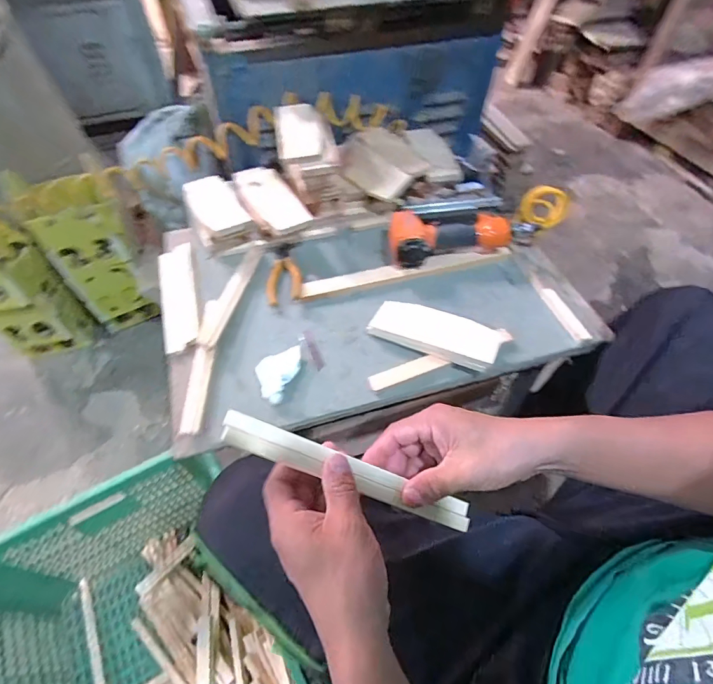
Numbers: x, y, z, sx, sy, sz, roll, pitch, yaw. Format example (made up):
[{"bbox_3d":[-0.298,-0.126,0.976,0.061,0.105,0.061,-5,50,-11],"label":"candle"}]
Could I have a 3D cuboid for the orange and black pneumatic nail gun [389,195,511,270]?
[{"bbox_3d":[0.168,-0.214,0.742,0.246,0.064,0.155,-10,57,-9],"label":"orange and black pneumatic nail gun"}]

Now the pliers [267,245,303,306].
[{"bbox_3d":[-0.123,-0.123,0.717,0.059,0.026,0.151,-1,56,-3],"label":"pliers"}]

